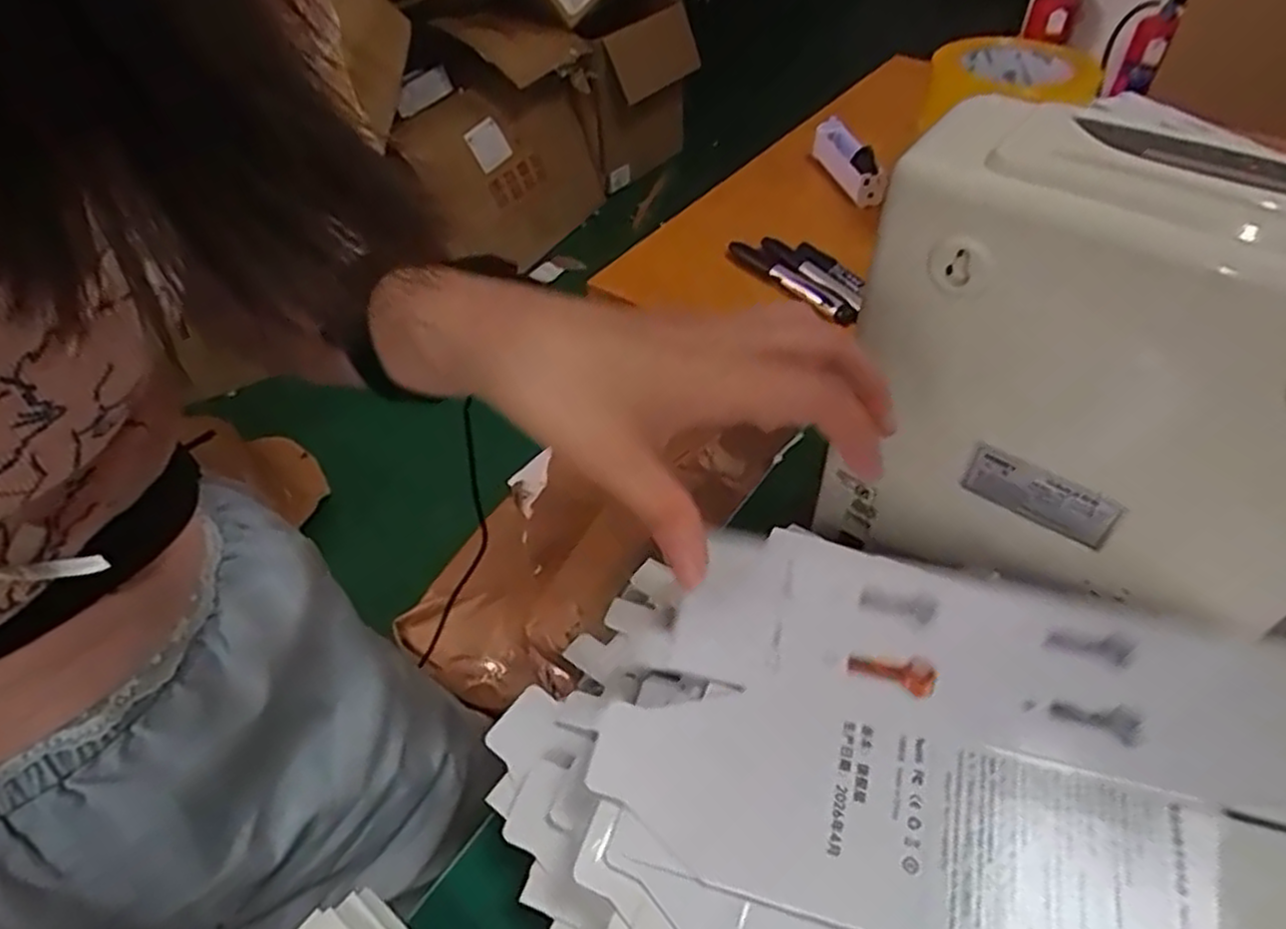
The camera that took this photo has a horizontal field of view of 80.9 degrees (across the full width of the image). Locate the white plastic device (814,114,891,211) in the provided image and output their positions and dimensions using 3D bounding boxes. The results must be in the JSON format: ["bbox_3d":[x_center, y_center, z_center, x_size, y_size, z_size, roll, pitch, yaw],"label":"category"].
[{"bbox_3d":[0.191,-0.286,0.703,0.029,0.035,0.113,-17,55,-8],"label":"white plastic device"}]

